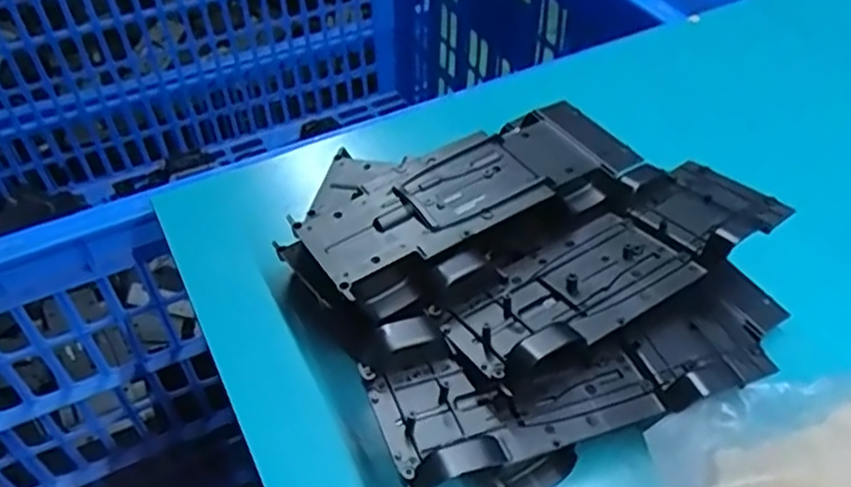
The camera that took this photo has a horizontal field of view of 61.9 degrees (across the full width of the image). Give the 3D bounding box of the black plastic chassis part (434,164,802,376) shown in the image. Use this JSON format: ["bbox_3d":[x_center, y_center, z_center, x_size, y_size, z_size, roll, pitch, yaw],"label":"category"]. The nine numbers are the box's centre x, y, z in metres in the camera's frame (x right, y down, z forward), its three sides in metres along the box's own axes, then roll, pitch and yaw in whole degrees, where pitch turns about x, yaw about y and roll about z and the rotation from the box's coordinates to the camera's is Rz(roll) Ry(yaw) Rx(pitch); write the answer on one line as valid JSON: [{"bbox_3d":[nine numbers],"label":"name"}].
[{"bbox_3d":[0.099,0.005,0.363,0.190,0.032,0.072,-30,54,-23],"label":"black plastic chassis part"}]

